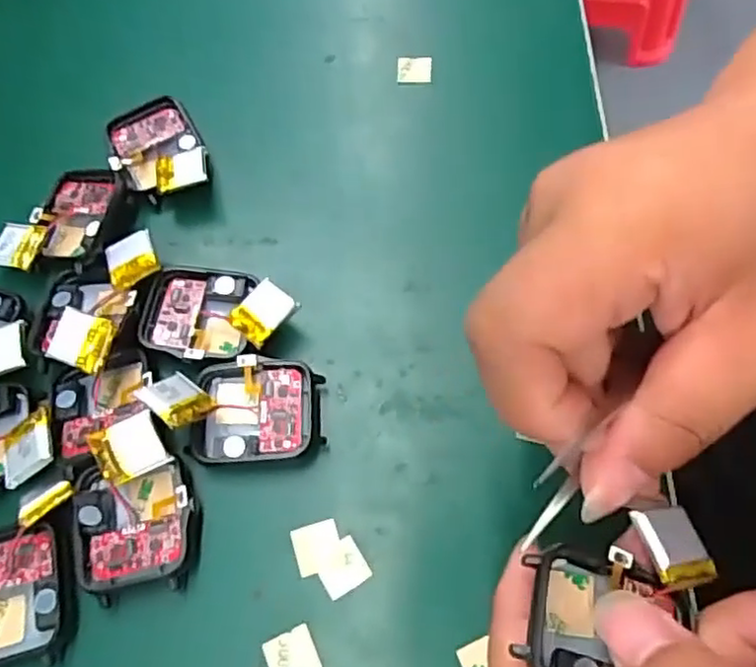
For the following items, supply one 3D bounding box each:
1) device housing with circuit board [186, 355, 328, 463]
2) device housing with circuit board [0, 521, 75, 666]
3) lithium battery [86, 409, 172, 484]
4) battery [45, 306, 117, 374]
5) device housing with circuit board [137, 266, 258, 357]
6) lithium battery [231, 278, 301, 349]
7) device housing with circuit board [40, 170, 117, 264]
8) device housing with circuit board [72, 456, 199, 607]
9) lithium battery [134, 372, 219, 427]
[{"bbox_3d":[-0.043,0.028,0.241,0.045,0.011,0.036,-2,65,4],"label":"device housing with circuit board"},{"bbox_3d":[-0.120,0.086,0.219,0.036,0.010,0.045,-19,65,-3],"label":"device housing with circuit board"},{"bbox_3d":[-0.082,0.038,0.225,0.021,0.004,0.019,-23,94,-11],"label":"lithium battery"},{"bbox_3d":[-0.105,0.002,0.239,0.023,0.004,0.019,19,80,16],"label":"battery"},{"bbox_3d":[-0.069,-0.007,0.259,0.038,0.010,0.037,6,66,8],"label":"device housing with circuit board"},{"bbox_3d":[-0.042,-0.008,0.247,0.018,0.004,0.021,39,79,23],"label":"lithium battery"},{"bbox_3d":[-0.124,-0.048,0.276,0.029,0.007,0.043,5,66,8],"label":"device housing with circuit board"},{"bbox_3d":[-0.080,0.064,0.225,0.040,0.012,0.041,-8,65,2],"label":"device housing with circuit board"},{"bbox_3d":[-0.068,0.022,0.231,0.021,0.004,0.019,34,36,20],"label":"lithium battery"}]

